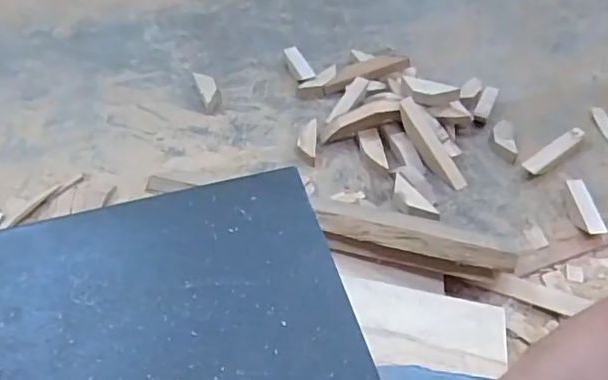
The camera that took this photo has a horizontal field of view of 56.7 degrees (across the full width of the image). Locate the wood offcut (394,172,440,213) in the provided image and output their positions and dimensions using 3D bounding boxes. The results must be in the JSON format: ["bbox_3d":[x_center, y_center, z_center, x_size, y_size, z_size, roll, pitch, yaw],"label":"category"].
[{"bbox_3d":[0.266,0.015,1.370,0.042,0.022,0.134,-34,57,-26],"label":"wood offcut"}]

